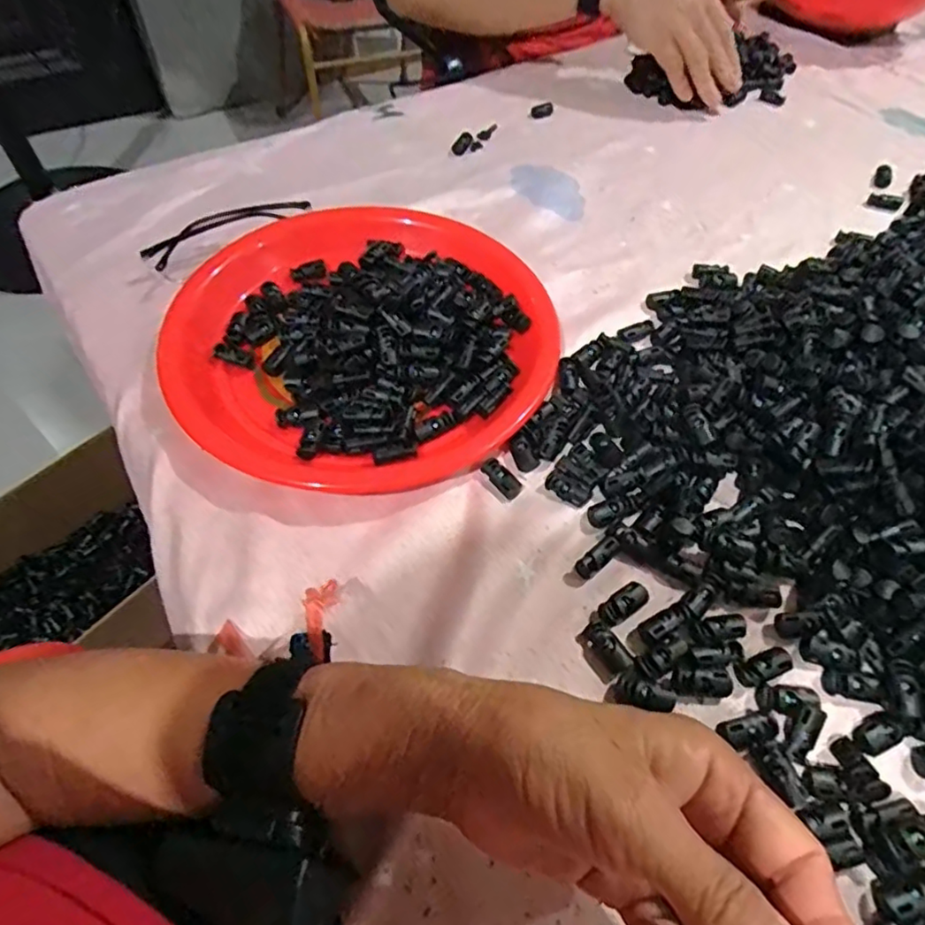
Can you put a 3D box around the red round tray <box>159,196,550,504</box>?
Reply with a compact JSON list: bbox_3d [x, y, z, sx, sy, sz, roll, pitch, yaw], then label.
[{"bbox_3d":[-0.066,-0.096,0.430,0.254,0.032,0.258,0,55,0],"label":"red round tray"}]

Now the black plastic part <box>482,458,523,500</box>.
[{"bbox_3d":[0.025,0.009,0.373,0.015,0.006,0.027,-40,81,-24],"label":"black plastic part"}]

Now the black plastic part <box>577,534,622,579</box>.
[{"bbox_3d":[0.076,0.052,0.341,0.030,0.007,0.011,-41,63,-6],"label":"black plastic part"}]

